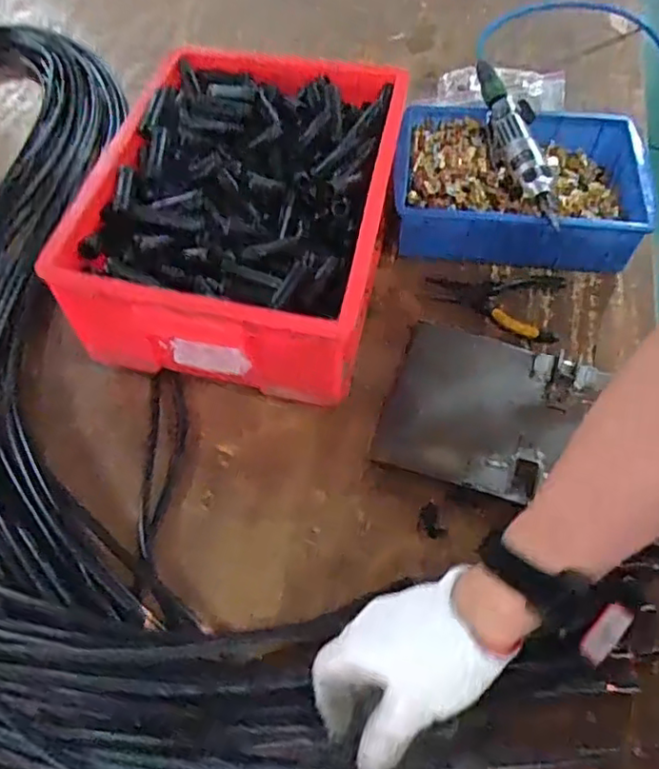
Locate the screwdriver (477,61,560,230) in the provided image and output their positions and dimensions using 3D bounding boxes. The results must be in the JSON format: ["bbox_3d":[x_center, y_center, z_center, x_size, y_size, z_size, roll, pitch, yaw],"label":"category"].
[{"bbox_3d":[0.231,-0.301,0.747,0.054,0.037,0.269,-9,58,-3],"label":"screwdriver"}]

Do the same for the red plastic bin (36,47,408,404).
[{"bbox_3d":[-0.091,-0.202,0.711,0.300,0.146,0.409,10,61,9],"label":"red plastic bin"}]

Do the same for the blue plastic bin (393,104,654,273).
[{"bbox_3d":[0.243,-0.259,0.775,0.300,0.092,0.214,7,60,7],"label":"blue plastic bin"}]

